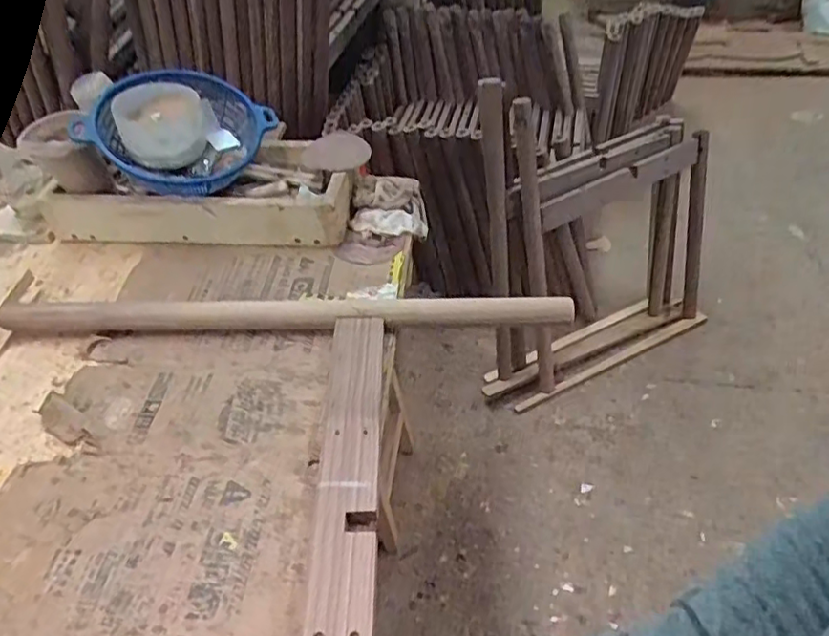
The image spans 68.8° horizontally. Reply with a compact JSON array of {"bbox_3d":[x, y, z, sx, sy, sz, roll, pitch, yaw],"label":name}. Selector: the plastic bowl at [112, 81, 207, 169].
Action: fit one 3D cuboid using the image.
[{"bbox_3d":[-0.394,-0.307,0.950,0.134,0.042,0.134,-23,86,-32],"label":"plastic bowl"}]

